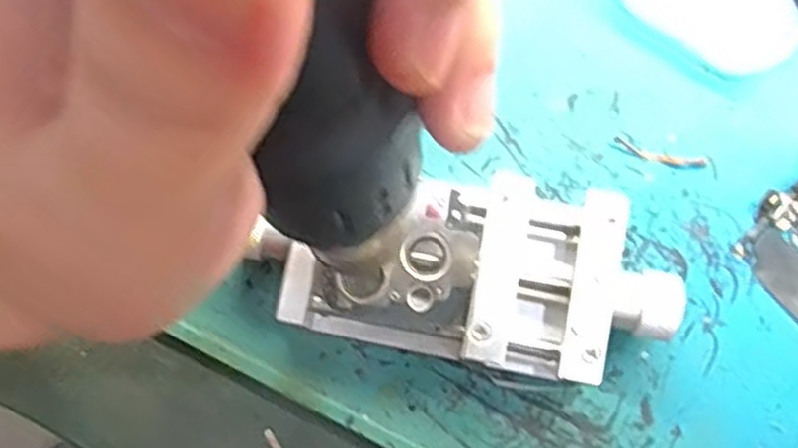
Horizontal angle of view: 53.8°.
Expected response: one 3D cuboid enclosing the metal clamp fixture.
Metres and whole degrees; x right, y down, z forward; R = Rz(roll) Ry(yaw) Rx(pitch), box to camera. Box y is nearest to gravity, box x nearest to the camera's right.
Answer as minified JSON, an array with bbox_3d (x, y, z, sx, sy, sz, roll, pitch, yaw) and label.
[{"bbox_3d":[0.021,0.015,0.248,0.127,0.032,0.055,12,80,3],"label":"metal clamp fixture"}]

